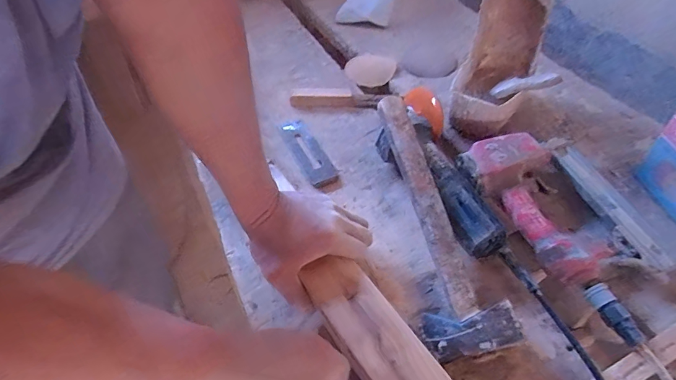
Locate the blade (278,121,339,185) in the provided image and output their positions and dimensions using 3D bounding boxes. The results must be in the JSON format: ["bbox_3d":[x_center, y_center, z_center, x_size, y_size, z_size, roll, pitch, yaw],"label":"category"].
[{"bbox_3d":[-0.049,-0.061,0.634,0.046,0.005,0.146,-21,51,-15],"label":"blade"}]

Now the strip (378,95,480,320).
[{"bbox_3d":[0.102,0.005,0.487,0.032,0.019,0.286,-10,62,-10],"label":"strip"}]

